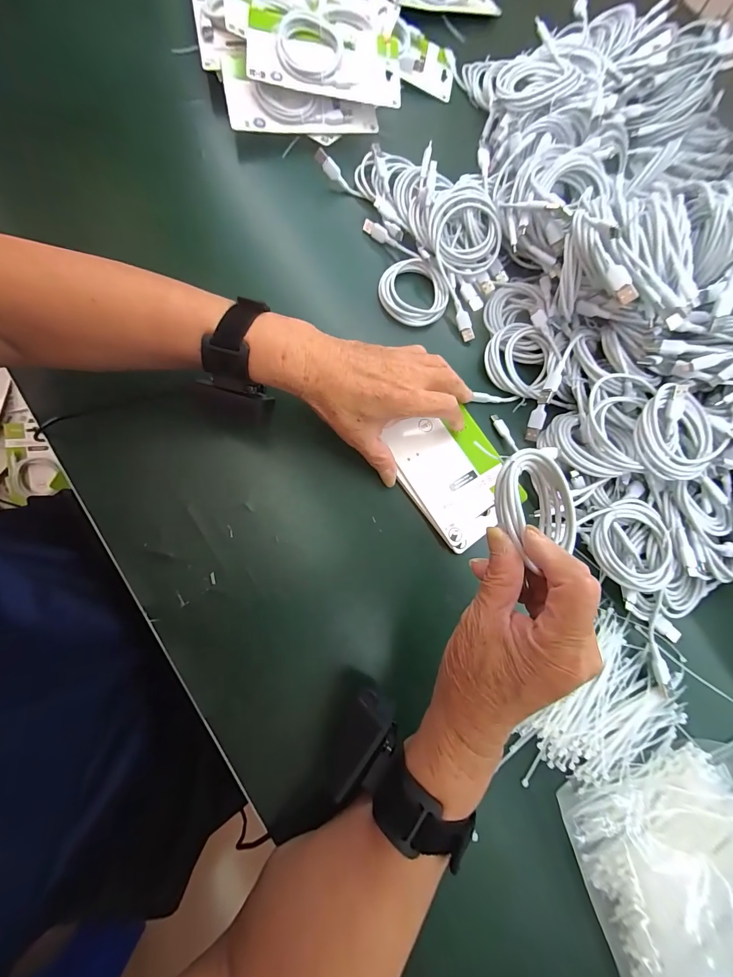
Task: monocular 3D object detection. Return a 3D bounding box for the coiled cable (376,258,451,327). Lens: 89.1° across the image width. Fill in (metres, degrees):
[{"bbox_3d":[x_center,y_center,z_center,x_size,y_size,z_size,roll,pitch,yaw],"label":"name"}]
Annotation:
[{"bbox_3d":[0.054,-0.223,0.430,0.078,0.027,0.080,2,75,-7],"label":"coiled cable"}]

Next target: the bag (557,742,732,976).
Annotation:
[{"bbox_3d":[0.265,0.319,0.286,0.174,0.025,0.185,-14,77,-4],"label":"bag"}]

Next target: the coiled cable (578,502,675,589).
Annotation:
[{"bbox_3d":[0.242,0.052,0.340,0.079,0.015,0.078,2,75,-7],"label":"coiled cable"}]

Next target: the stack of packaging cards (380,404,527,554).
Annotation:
[{"bbox_3d":[0.086,-0.017,0.372,0.097,0.010,0.136,-31,79,-7],"label":"stack of packaging cards"}]

